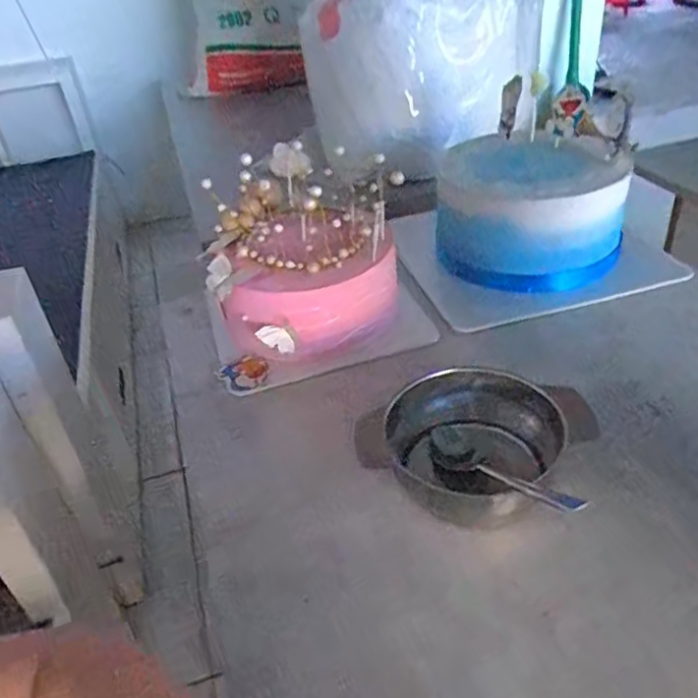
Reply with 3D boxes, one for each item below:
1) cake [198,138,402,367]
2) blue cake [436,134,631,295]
[{"bbox_3d":[-0.045,-0.104,0.626,0.187,0.144,0.216,-10,35,-4],"label":"cake"},{"bbox_3d":[0.197,-0.153,0.690,0.188,0.109,0.176,-1,36,8],"label":"blue cake"}]

